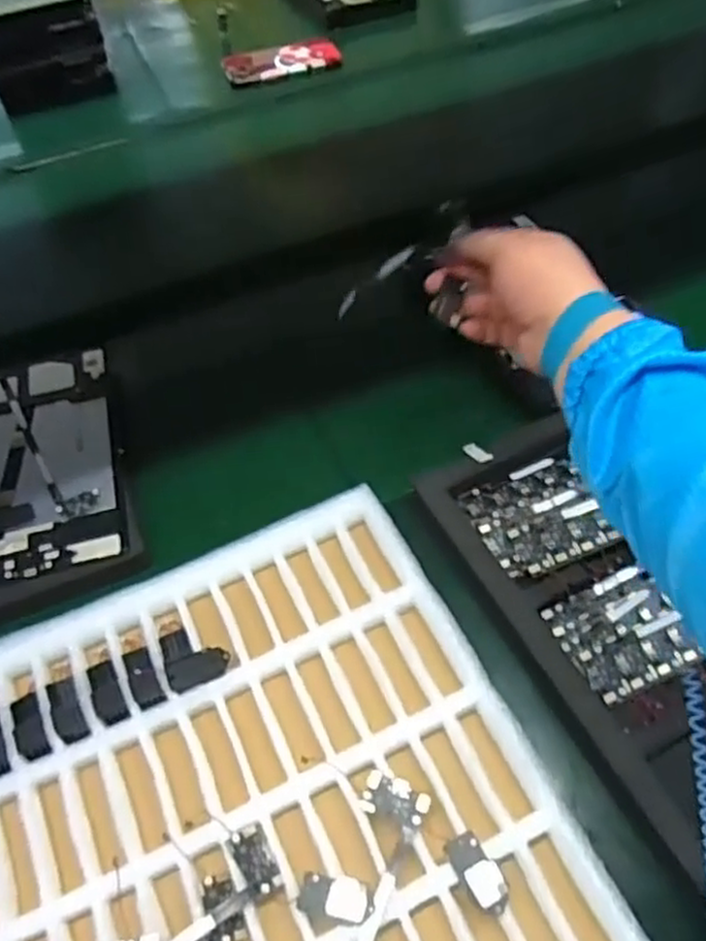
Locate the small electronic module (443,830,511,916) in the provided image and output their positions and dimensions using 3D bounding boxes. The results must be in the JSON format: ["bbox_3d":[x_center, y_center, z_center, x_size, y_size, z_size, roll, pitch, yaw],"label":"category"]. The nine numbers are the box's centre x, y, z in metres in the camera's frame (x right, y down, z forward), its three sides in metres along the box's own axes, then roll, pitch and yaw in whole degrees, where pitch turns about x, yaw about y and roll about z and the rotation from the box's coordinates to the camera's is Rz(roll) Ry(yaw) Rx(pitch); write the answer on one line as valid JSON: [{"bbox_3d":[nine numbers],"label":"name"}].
[{"bbox_3d":[0.068,0.219,0.395,0.020,0.012,0.042,-28,60,-18],"label":"small electronic module"}]

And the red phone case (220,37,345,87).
[{"bbox_3d":[-0.102,-0.590,1.050,0.166,0.013,0.062,-9,69,0],"label":"red phone case"}]

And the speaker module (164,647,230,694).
[{"bbox_3d":[-0.101,0.127,0.473,0.041,0.008,0.022,-19,57,-13],"label":"speaker module"}]

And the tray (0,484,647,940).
[{"bbox_3d":[-0.066,0.208,0.436,0.331,0.064,0.330,-21,58,-14],"label":"tray"}]

